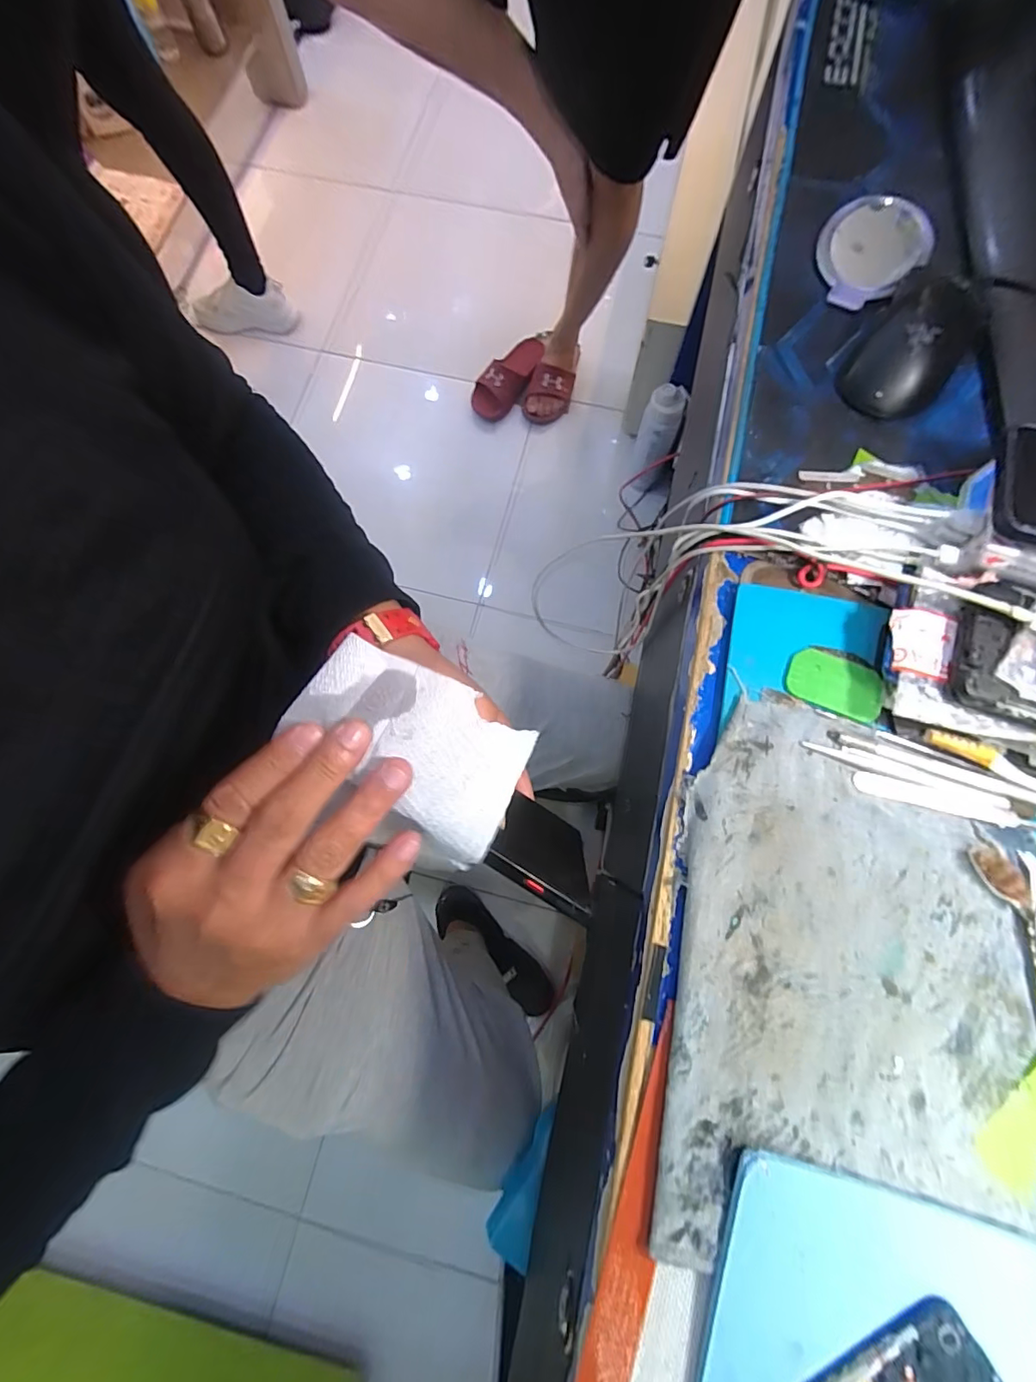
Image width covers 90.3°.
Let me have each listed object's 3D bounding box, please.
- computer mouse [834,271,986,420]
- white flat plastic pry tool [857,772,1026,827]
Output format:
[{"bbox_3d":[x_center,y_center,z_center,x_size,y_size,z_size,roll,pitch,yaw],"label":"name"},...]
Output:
[{"bbox_3d":[0.290,-0.254,0.374,0.069,0.039,0.114,34,79,8],"label":"computer mouse"},{"bbox_3d":[0.245,0.064,0.303,0.087,0.005,0.013,15,77,4],"label":"white flat plastic pry tool"}]

